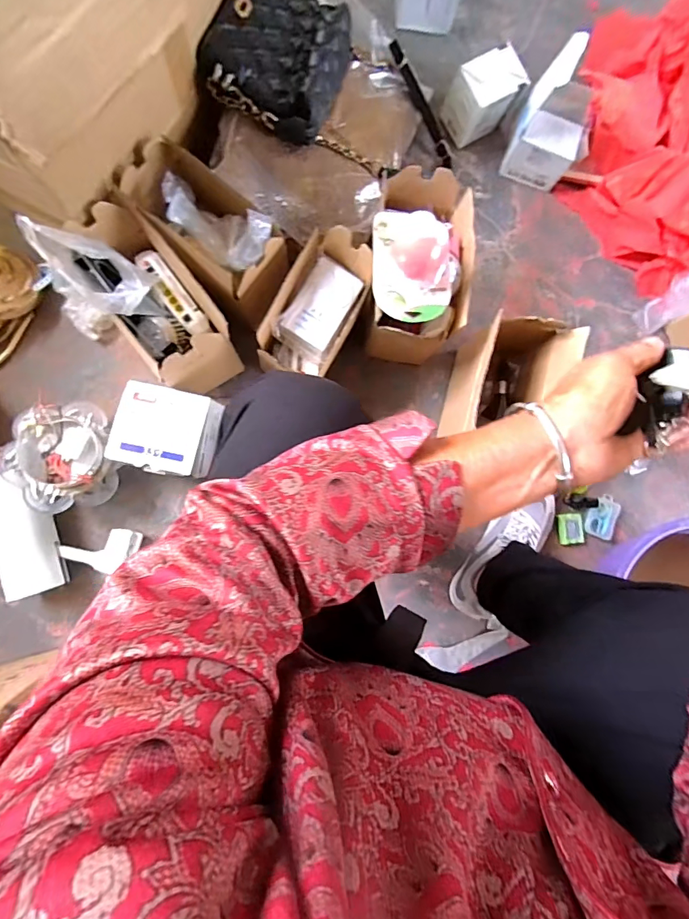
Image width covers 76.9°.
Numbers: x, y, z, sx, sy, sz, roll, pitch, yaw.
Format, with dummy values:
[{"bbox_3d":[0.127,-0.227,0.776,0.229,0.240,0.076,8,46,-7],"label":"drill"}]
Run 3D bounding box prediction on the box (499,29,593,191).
[{"bbox_3d":[0.353,-0.550,0.703,0.117,0.166,0.136,34,85,-2],"label":"box"}]

